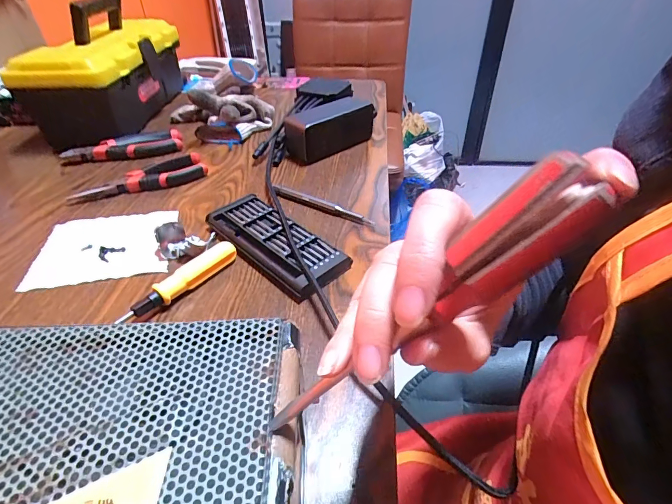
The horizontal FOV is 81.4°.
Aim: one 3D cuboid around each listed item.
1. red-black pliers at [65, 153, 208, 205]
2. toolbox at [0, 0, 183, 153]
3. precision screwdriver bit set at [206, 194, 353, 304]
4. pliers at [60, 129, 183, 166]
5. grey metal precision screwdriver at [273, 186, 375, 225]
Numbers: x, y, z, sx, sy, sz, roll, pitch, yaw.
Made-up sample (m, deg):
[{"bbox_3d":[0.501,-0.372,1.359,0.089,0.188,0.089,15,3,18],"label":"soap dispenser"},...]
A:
[{"bbox_3d":[-0.248,-0.093,0.496,0.163,0.023,0.045,-23,44,-24],"label":"red-black pliers"},{"bbox_3d":[-0.375,-0.302,0.654,0.132,0.154,0.301,2,40,4],"label":"toolbox"},{"bbox_3d":[-0.062,-0.013,0.389,0.064,0.016,0.153,-32,48,-32],"label":"precision screwdriver bit set"},{"bbox_3d":[-0.313,-0.156,0.574,0.160,0.022,0.065,-9,40,-10],"label":"pliers"},{"bbox_3d":[-0.017,-0.056,0.458,0.135,0.010,0.012,21,44,24],"label":"grey metal precision screwdriver"}]

